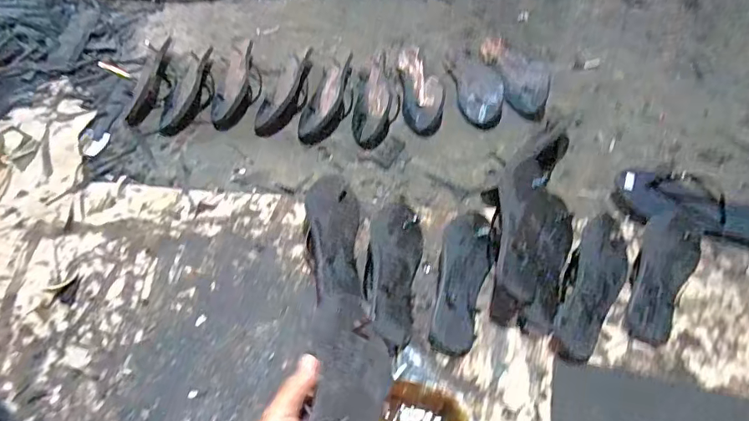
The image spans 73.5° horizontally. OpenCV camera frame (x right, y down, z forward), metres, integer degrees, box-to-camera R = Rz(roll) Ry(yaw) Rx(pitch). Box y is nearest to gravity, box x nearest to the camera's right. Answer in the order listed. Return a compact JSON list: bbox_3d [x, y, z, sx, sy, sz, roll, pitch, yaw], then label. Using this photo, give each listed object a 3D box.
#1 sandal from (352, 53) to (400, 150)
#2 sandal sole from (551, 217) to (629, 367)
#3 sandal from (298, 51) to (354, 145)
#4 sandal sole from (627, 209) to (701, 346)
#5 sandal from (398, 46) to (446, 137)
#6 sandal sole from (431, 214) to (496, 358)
[{"bbox_3d":[0.004,-0.228,0.986,0.089,0.056,0.222,5,53,4],"label":"sandal"},{"bbox_3d":[0.309,0.102,0.701,0.069,0.025,0.221,21,56,15],"label":"sandal sole"},{"bbox_3d":[-0.088,-0.223,0.988,0.074,0.039,0.219,15,54,11],"label":"sandal"},{"bbox_3d":[0.407,0.093,0.707,0.080,0.032,0.207,25,57,18],"label":"sandal sole"},{"bbox_3d":[0.093,-0.254,1.011,0.082,0.046,0.237,-3,53,-2],"label":"sandal"},{"bbox_3d":[0.129,0.097,0.734,0.074,0.040,0.227,11,56,10],"label":"sandal sole"}]

